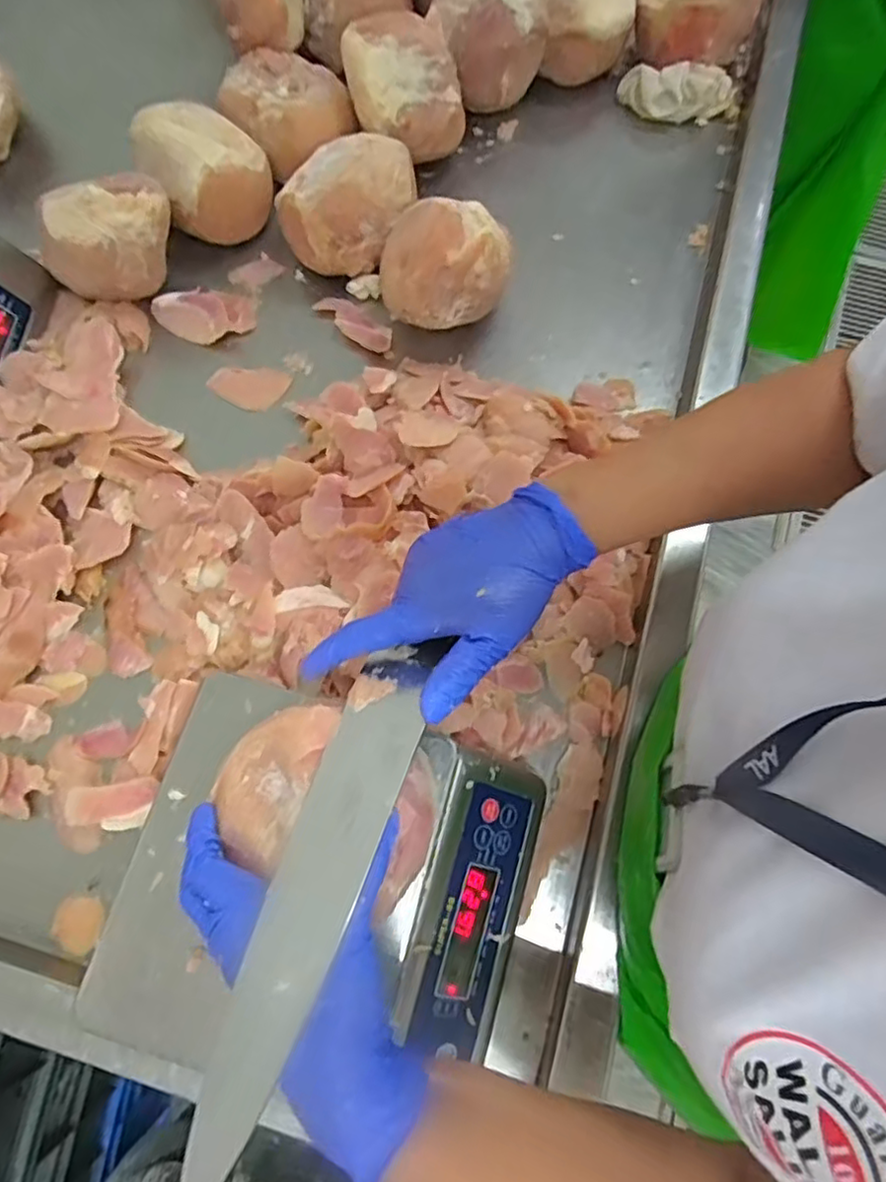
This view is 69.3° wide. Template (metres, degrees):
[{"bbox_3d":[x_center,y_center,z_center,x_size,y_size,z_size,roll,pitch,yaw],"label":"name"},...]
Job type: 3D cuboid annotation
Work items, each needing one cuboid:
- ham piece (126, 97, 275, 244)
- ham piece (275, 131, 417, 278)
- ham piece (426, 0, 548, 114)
[{"bbox_3d":[-0.248,-0.441,0.679,0.116,0.096,0.135,-41,77,-11],"label":"ham piece"},{"bbox_3d":[-0.095,-0.397,0.662,0.135,0.096,0.131,1,74,0],"label":"ham piece"},{"bbox_3d":[0.048,-0.597,0.708,0.127,0.101,0.087,5,74,2],"label":"ham piece"}]

